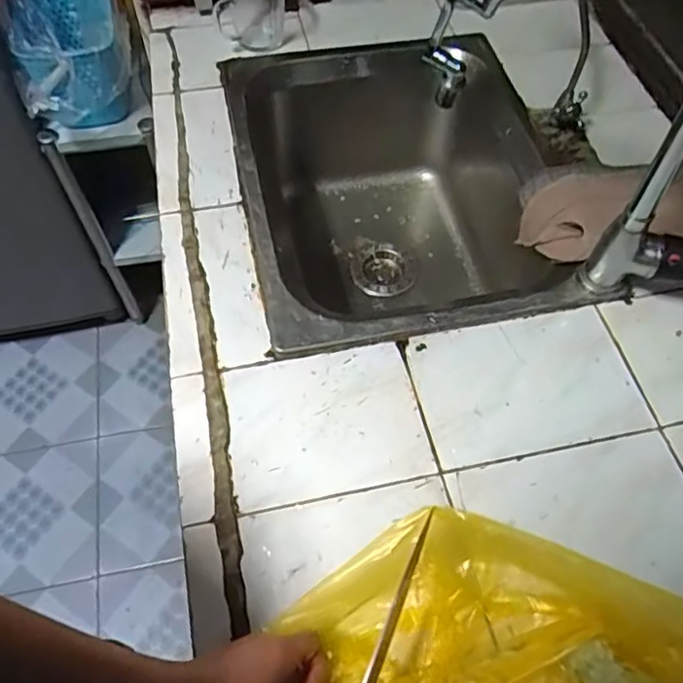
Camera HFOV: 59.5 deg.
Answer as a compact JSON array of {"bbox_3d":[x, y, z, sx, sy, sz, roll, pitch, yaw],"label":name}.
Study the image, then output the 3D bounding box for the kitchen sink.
[{"bbox_3d":[0.070,-0.168,0.854,0.395,0.245,0.499,-9,59,-8],"label":"kitchen sink"}]

